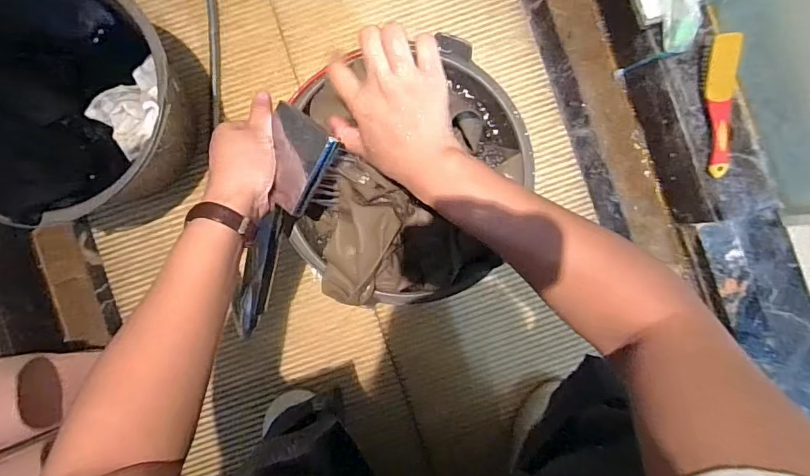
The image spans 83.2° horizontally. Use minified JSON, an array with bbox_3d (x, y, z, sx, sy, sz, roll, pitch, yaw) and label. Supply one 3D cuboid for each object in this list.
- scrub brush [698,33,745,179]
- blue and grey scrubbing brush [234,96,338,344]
[{"bbox_3d":[0.390,-0.163,0.569,0.024,0.044,0.165,-9,105,0],"label":"scrub brush"},{"bbox_3d":[-0.134,-0.001,0.455,0.066,0.053,0.247,25,114,0],"label":"blue and grey scrubbing brush"}]

